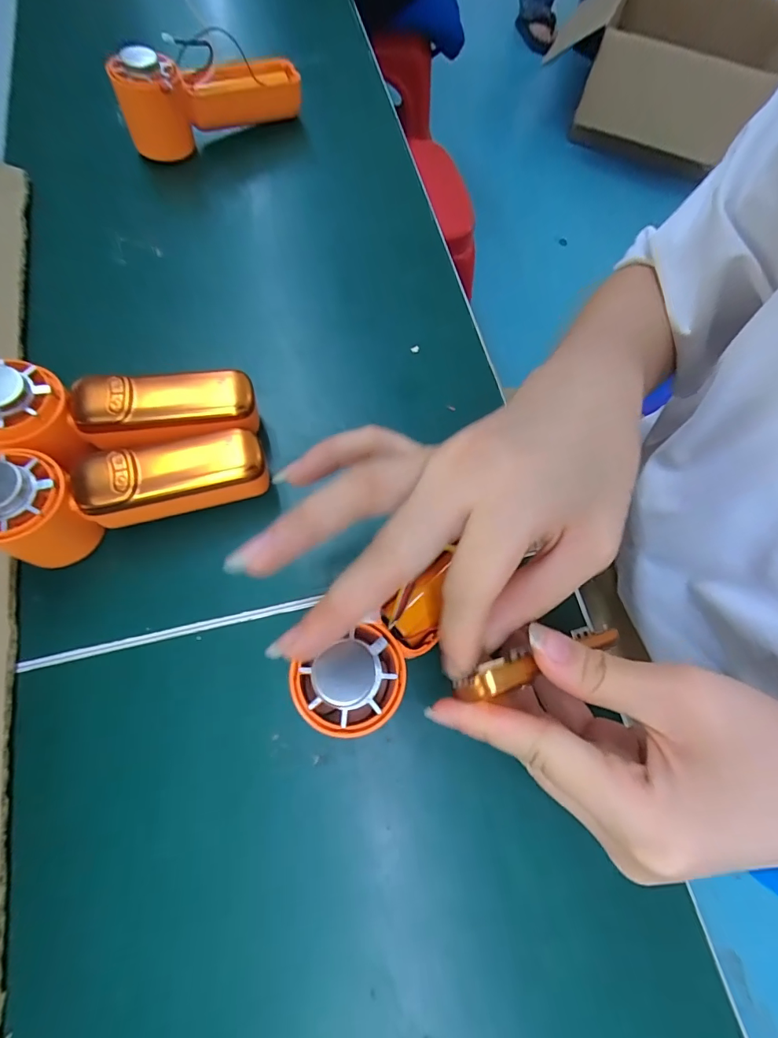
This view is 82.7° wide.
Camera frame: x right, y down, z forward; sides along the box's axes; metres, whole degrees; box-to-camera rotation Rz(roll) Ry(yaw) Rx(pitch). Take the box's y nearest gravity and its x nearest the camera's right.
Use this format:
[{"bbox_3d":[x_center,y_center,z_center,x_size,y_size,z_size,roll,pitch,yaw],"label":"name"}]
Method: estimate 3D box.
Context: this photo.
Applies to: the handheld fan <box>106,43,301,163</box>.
[{"bbox_3d":[-0.129,-0.309,0.323,0.123,0.063,0.044,-37,74,-14],"label":"handheld fan"}]

